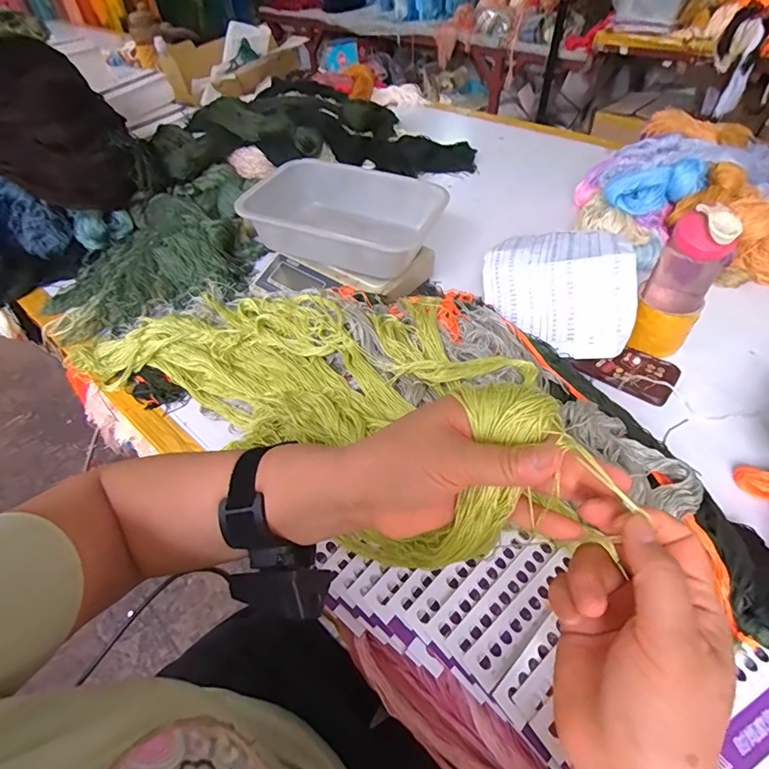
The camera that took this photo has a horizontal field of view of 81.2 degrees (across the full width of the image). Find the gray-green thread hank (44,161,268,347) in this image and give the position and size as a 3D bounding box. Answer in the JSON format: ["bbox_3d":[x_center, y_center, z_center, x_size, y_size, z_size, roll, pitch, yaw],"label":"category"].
[{"bbox_3d":[-0.408,-0.236,0.791,0.368,0.089,0.299,-20,51,-14],"label":"gray-green thread hank"}]

